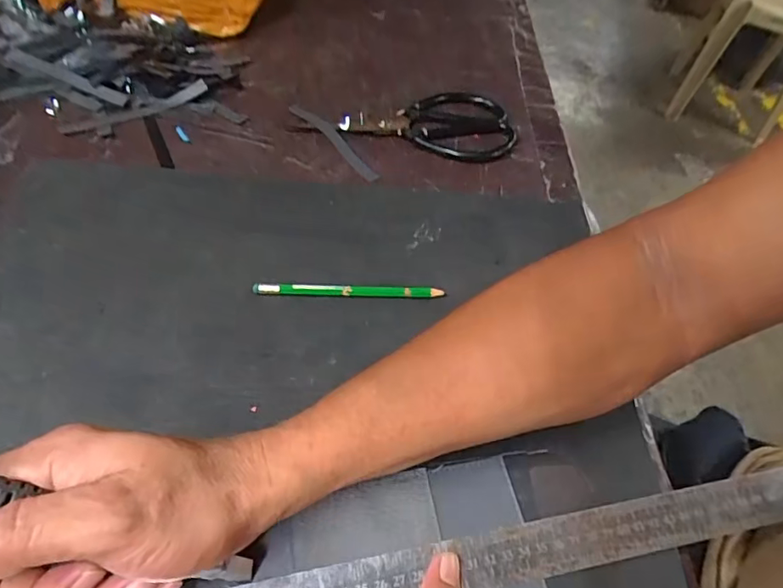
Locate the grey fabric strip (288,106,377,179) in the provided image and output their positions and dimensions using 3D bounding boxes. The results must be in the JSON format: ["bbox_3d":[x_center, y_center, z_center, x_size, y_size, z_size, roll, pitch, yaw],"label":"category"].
[{"bbox_3d":[-0.057,-0.151,0.505,0.015,0.006,0.142,-29,59,-26],"label":"grey fabric strip"}]

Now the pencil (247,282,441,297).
[{"bbox_3d":[-0.031,-0.002,0.387,0.136,0.010,0.008,1,51,-4],"label":"pencil"}]

